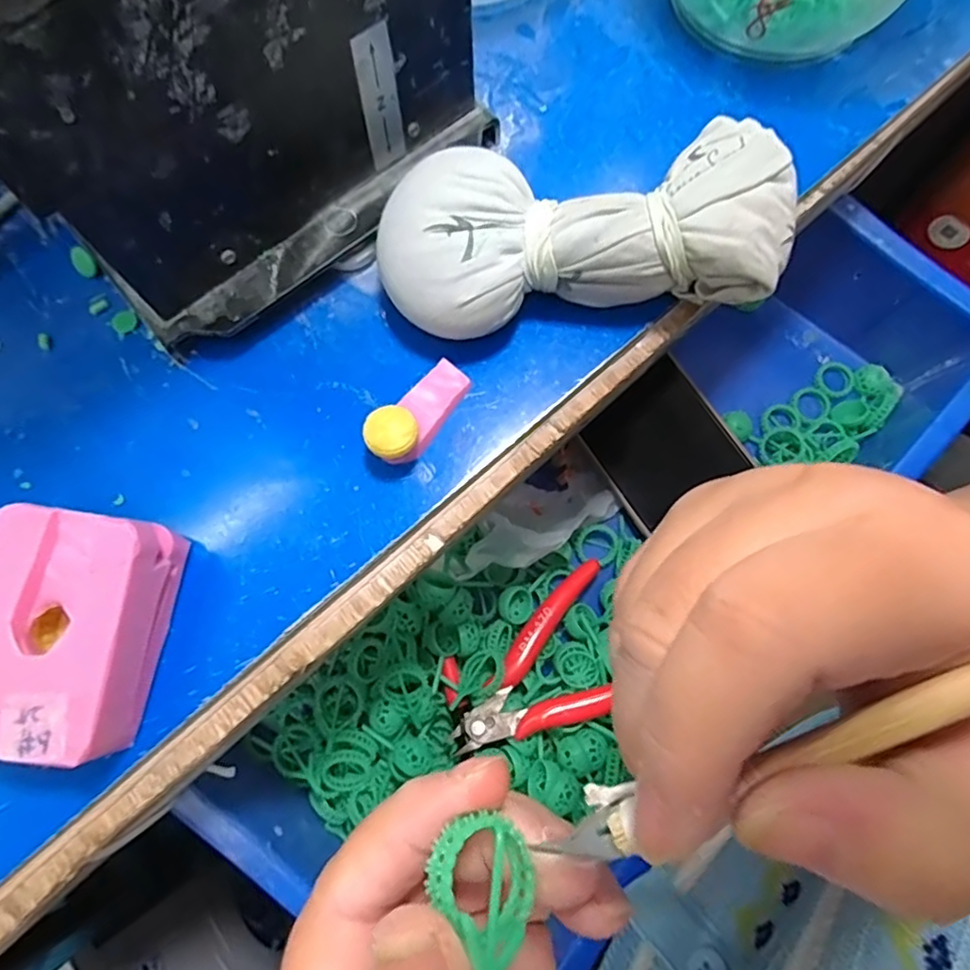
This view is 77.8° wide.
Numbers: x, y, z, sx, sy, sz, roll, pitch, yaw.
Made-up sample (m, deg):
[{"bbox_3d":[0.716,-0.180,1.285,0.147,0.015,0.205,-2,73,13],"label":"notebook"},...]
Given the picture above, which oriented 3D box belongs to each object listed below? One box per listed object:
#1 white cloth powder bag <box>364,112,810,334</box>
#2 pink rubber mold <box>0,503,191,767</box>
[{"bbox_3d":[0.034,-0.088,0.215,0.141,0.046,0.062,-6,74,-1],"label":"white cloth powder bag"},{"bbox_3d":[-0.126,0.045,0.185,0.046,0.034,0.068,4,74,2],"label":"pink rubber mold"}]

